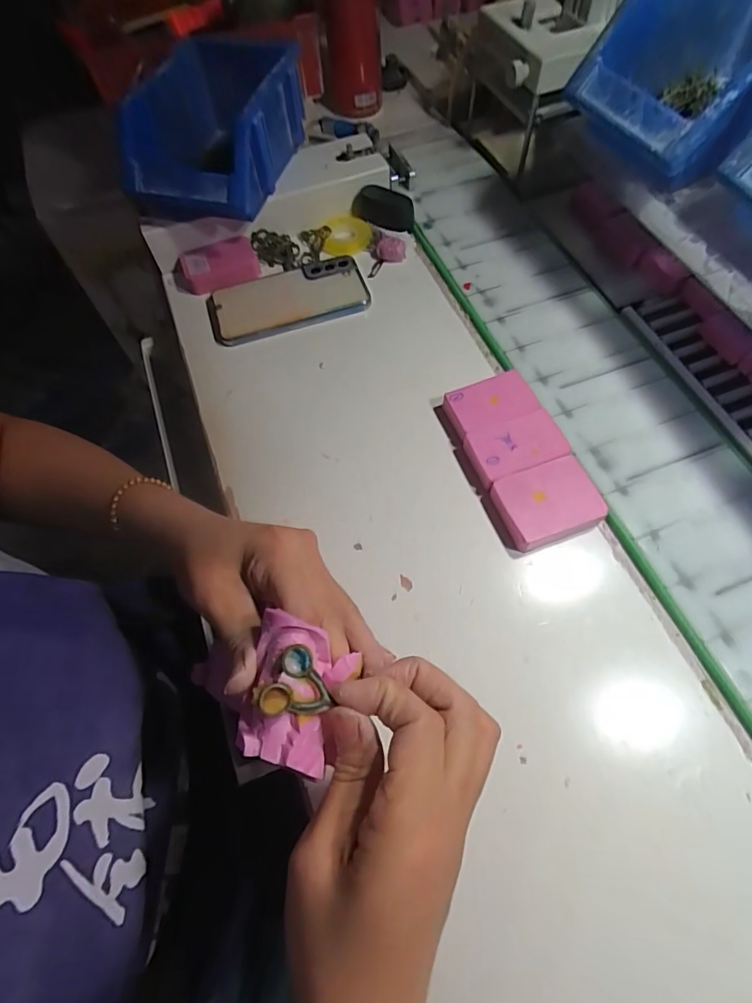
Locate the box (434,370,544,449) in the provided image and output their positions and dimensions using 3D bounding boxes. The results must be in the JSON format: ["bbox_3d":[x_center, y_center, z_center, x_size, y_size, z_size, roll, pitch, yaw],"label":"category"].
[{"bbox_3d":[0.089,-0.075,0.393,0.070,0.021,0.045,-19,64,-7],"label":"box"}]

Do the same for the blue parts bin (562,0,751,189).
[{"bbox_3d":[0.250,-0.309,0.342,0.181,0.068,0.123,-24,65,-9],"label":"blue parts bin"}]

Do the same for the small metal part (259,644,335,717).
[{"bbox_3d":[-0.036,0.077,0.203,0.028,0.005,0.029,-16,77,-23],"label":"small metal part"}]

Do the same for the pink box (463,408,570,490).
[{"bbox_3d":[0.106,-0.040,0.374,0.070,0.018,0.044,-20,65,-7],"label":"pink box"}]

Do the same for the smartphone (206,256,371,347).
[{"bbox_3d":[-0.085,-0.194,0.466,0.150,0.013,0.073,-18,64,-7],"label":"smartphone"}]

